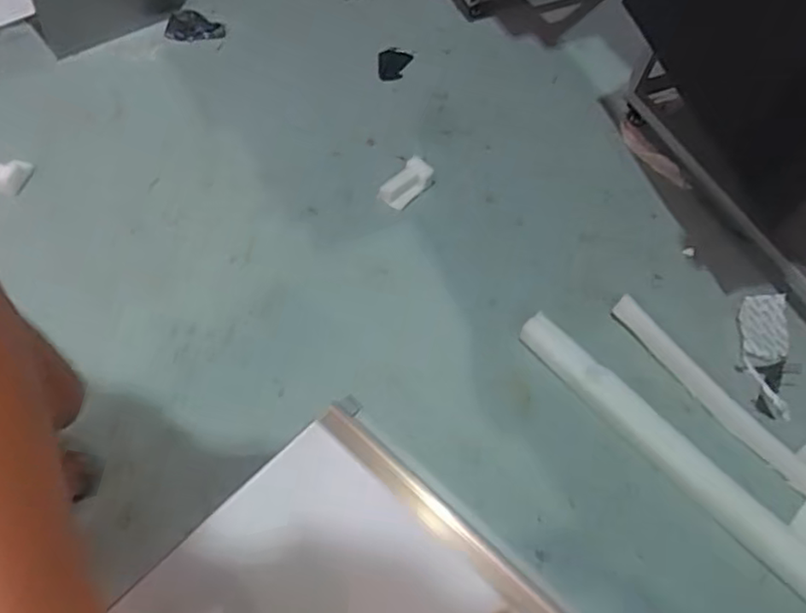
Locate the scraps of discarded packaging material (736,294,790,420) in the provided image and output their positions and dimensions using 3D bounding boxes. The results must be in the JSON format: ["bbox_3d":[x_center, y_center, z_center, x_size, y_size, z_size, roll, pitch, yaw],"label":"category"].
[{"bbox_3d":[0.738,0.091,1.334,0.095,0.029,0.264,15,58,3],"label":"scraps of discarded packaging material"}]

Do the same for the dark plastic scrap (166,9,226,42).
[{"bbox_3d":[-0.541,-0.731,1.707,0.154,0.056,0.075,3,58,-5],"label":"dark plastic scrap"}]

